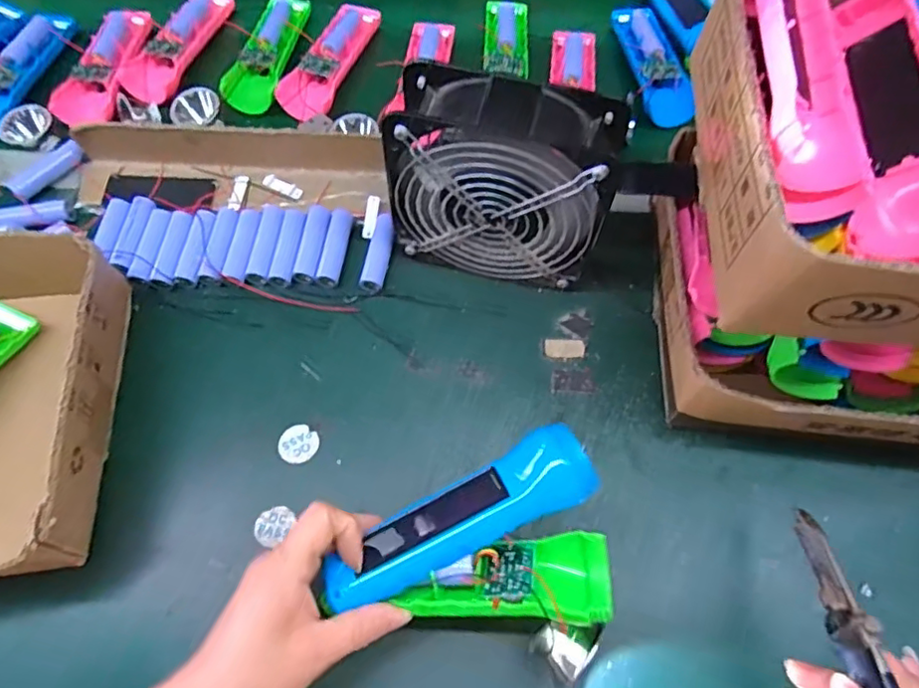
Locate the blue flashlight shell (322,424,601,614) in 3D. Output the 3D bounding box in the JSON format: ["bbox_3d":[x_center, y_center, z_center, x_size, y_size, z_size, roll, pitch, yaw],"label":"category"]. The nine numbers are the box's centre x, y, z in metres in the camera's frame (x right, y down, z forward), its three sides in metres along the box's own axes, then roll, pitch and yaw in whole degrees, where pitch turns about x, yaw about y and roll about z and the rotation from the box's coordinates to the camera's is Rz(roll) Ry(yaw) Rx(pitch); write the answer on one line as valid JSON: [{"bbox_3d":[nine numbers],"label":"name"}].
[{"bbox_3d":[0.000,0.097,0.324,0.153,0.024,0.043,-28,69,-4],"label":"blue flashlight shell"}]

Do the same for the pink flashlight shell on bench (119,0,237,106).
[{"bbox_3d":[-0.277,-0.300,0.582,0.050,0.020,0.161,14,66,5],"label":"pink flashlight shell on bench"}]

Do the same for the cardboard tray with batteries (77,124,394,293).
[{"bbox_3d":[-0.195,-0.120,0.487,0.276,0.035,0.165,3,65,0],"label":"cardboard tray with batteries"}]

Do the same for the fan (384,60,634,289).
[{"bbox_3d":[0.030,-0.110,0.421,0.144,0.148,0.066,15,66,6],"label":"fan"}]

